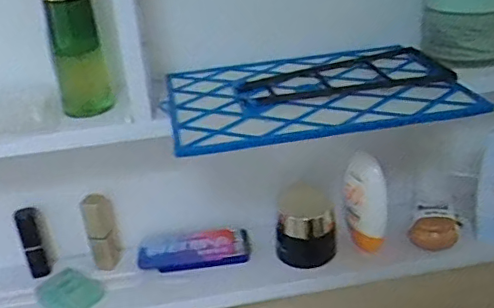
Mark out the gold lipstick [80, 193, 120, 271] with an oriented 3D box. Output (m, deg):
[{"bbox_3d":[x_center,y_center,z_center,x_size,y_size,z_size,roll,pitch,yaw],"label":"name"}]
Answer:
[{"bbox_3d":[-0.141,0.076,0.548,0.026,0.077,0.019,-13,26,-16],"label":"gold lipstick"}]

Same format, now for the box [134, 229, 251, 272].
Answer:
[{"bbox_3d":[-0.053,0.094,0.567,0.109,0.018,0.048,-5,25,-1],"label":"box"}]

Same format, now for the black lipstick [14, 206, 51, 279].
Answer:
[{"bbox_3d":[-0.206,0.088,0.549,0.020,0.073,0.021,-15,27,-21],"label":"black lipstick"}]

